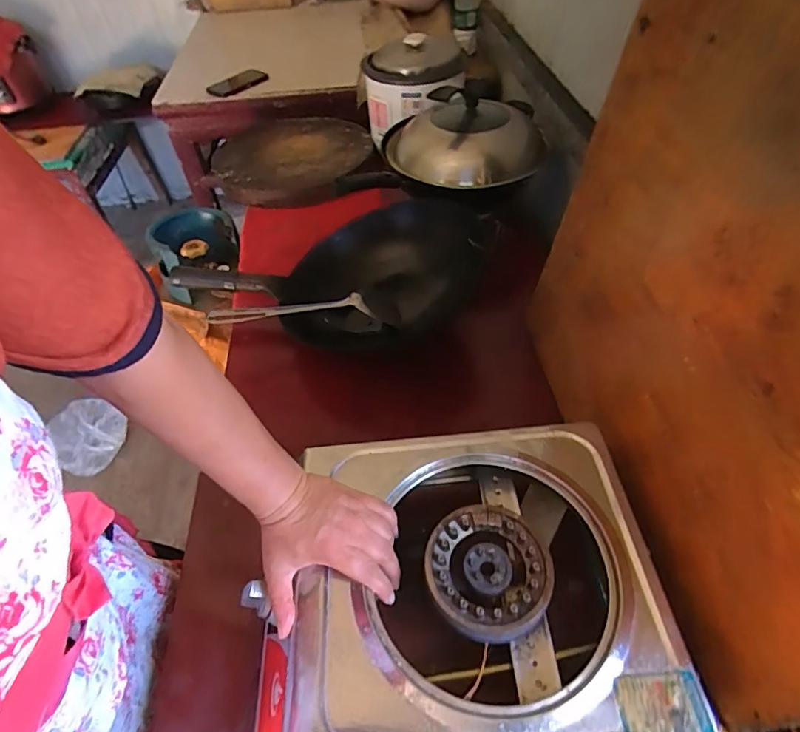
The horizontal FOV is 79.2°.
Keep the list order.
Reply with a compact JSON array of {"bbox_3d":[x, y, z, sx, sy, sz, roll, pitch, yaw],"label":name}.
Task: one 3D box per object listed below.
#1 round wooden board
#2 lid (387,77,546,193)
[{"bbox_3d":[-0.264,-0.509,1.182,0.365,0.041,0.350,-1,54,2],"label":"round wooden board"},{"bbox_3d":[0.124,-0.460,0.925,0.301,0.125,0.293,-2,49,1],"label":"lid"}]

